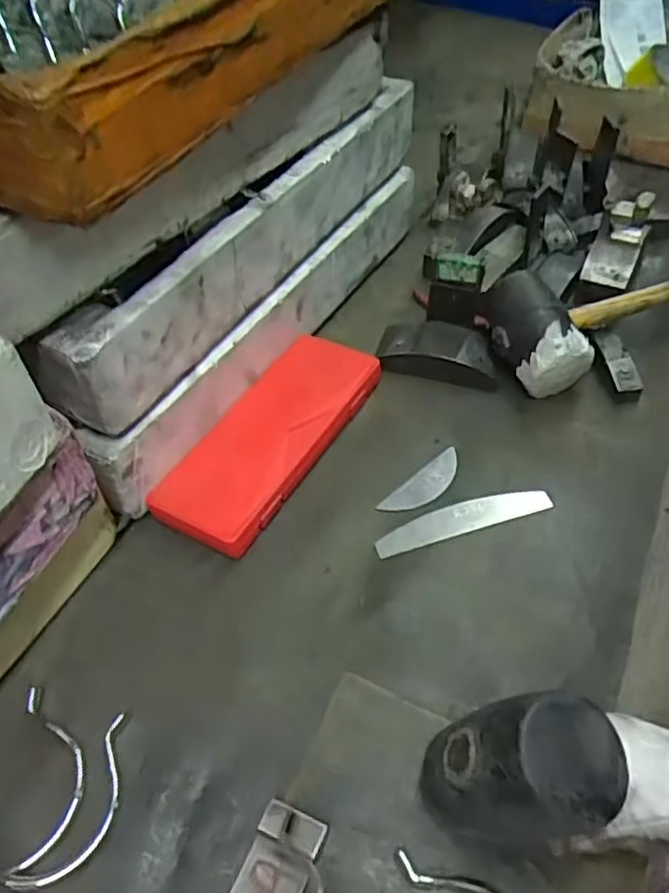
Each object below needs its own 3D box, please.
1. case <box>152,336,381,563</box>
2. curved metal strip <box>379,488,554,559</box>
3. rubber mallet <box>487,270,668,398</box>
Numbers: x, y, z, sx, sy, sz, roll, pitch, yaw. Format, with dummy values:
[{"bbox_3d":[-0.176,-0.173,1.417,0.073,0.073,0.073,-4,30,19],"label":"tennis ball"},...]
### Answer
[{"bbox_3d":[-0.056,-0.011,0.623,0.100,0.030,0.248,22,53,18],"label":"case"},{"bbox_3d":[0.110,0.061,0.572,0.155,0.004,0.030,-13,51,-11],"label":"curved metal strip"},{"bbox_3d":[0.266,-0.139,0.686,0.234,0.082,0.114,-24,53,-19],"label":"rubber mallet"}]

